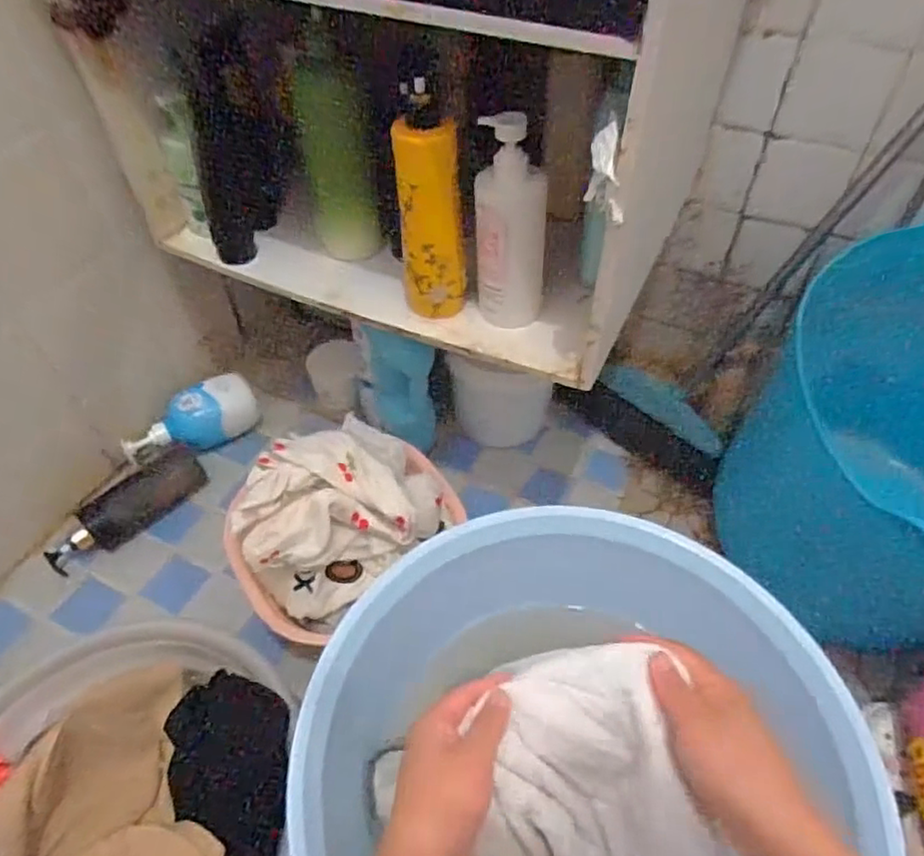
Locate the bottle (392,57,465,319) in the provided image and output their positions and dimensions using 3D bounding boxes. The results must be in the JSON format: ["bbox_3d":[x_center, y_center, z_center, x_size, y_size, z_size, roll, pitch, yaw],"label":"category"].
[{"bbox_3d":[-0.031,-0.209,0.617,0.060,0.224,0.045,4,49,8],"label":"bottle"}]

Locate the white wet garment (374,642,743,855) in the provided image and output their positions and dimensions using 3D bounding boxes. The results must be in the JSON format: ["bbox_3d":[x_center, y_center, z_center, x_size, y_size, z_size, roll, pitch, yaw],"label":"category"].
[{"bbox_3d":[0.073,0.279,0.406,0.174,0.178,0.178,-26,52,-17],"label":"white wet garment"}]

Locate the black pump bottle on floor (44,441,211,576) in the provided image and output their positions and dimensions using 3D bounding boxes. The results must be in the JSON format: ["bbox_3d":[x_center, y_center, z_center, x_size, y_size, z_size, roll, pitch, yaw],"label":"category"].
[{"bbox_3d":[-0.477,0.107,0.895,0.075,0.061,0.226,31,58,28],"label":"black pump bottle on floor"}]

